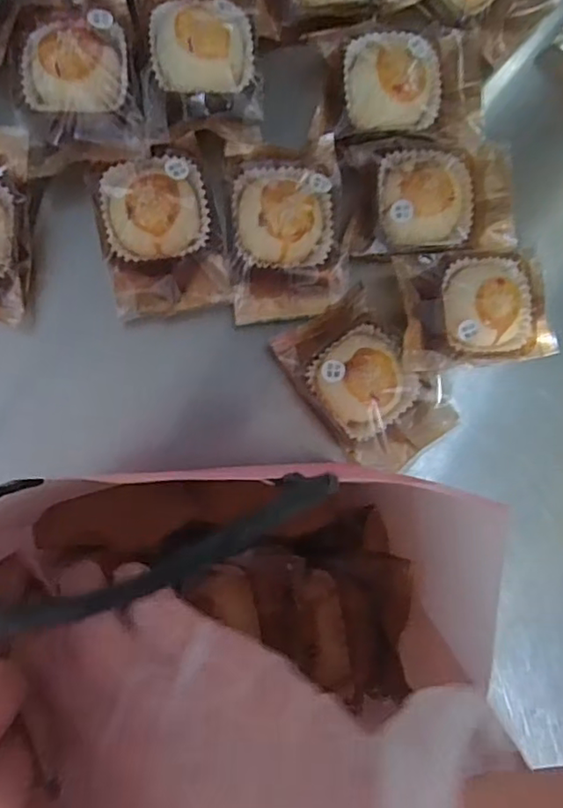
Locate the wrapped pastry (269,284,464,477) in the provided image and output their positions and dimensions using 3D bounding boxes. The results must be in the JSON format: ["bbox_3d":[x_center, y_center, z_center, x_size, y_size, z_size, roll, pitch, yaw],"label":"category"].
[{"bbox_3d":[0.060,-0.014,0.410,0.080,0.026,0.117,-42,95,-7],"label":"wrapped pastry"}]

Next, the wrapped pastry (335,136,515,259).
[{"bbox_3d":[0.103,-0.144,0.415,0.120,0.027,0.077,-5,90,-9],"label":"wrapped pastry"}]

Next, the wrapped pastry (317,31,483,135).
[{"bbox_3d":[0.088,-0.224,0.415,0.114,0.025,0.079,1,89,-8],"label":"wrapped pastry"}]

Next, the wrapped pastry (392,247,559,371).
[{"bbox_3d":[0.134,-0.067,0.420,0.111,0.026,0.077,-7,90,-9],"label":"wrapped pastry"}]

